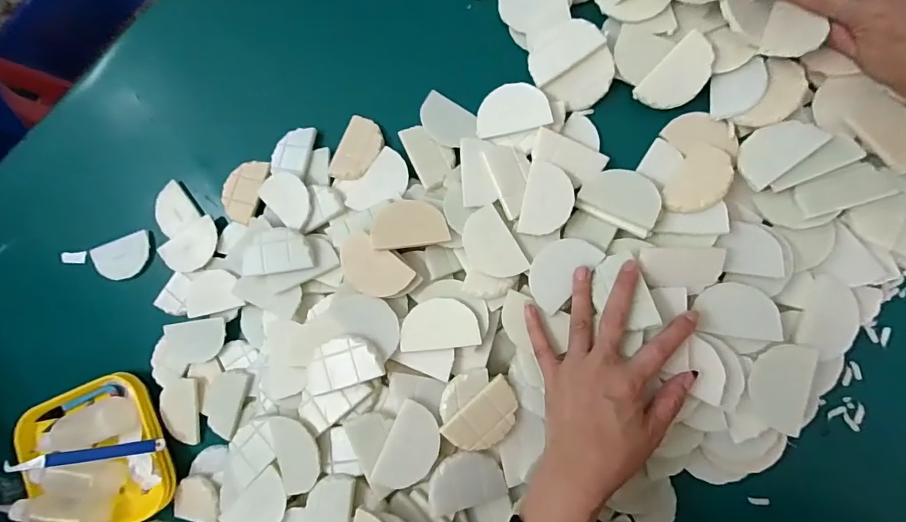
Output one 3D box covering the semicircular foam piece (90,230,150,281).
[{"bbox_3d":[-0.363,-0.003,0.513,0.070,0.009,0.044,-19,85,8],"label":"semicircular foam piece"}]

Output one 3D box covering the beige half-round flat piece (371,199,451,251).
[{"bbox_3d":[-0.040,-0.034,0.420,0.066,0.005,0.044,-8,75,-6],"label":"beige half-round flat piece"}]

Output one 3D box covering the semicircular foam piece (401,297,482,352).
[{"bbox_3d":[-0.012,0.054,0.404,0.067,0.005,0.044,-6,77,8],"label":"semicircular foam piece"}]

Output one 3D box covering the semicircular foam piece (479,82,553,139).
[{"bbox_3d":[0.055,-0.142,0.433,0.067,0.011,0.043,-8,86,9],"label":"semicircular foam piece"}]

